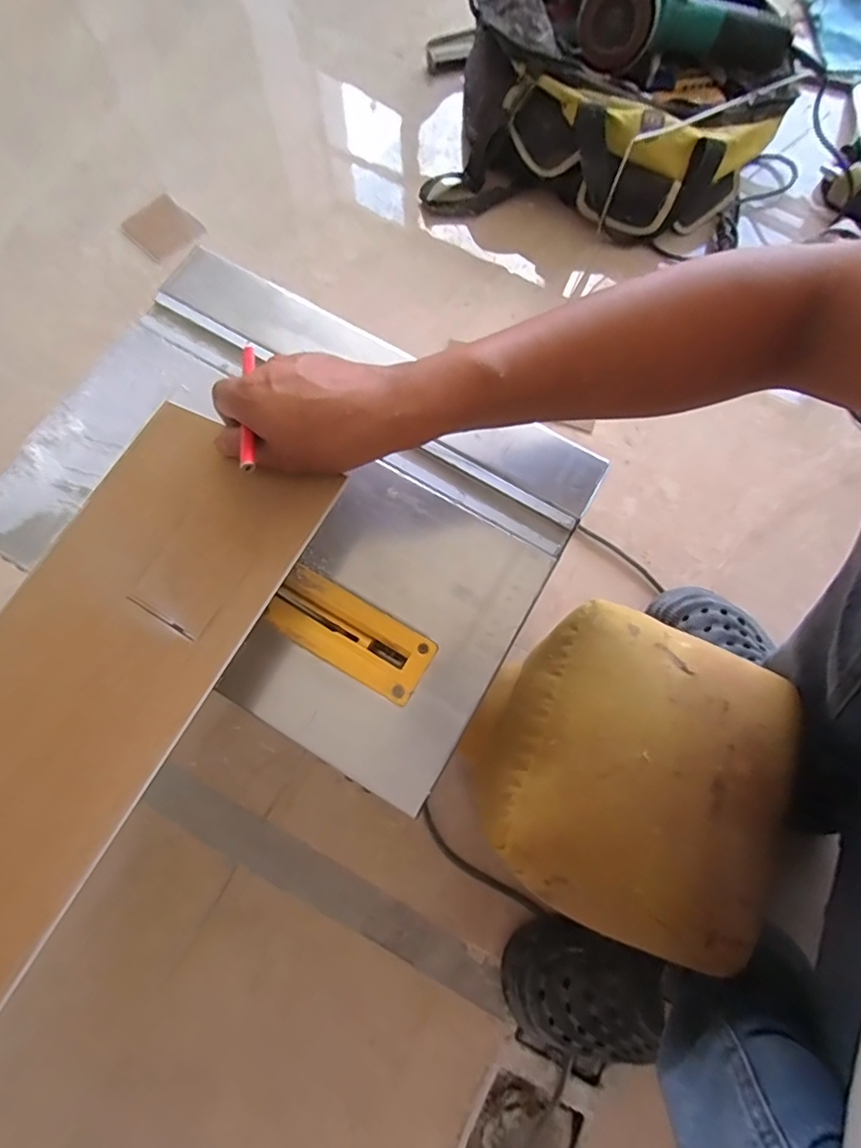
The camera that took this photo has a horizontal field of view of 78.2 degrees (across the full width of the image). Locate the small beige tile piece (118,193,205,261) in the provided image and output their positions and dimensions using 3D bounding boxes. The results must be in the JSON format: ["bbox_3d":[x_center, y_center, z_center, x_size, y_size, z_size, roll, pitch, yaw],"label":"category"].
[{"bbox_3d":[-0.405,-0.523,0.799,0.110,0.006,0.089,44,79,9],"label":"small beige tile piece"}]

